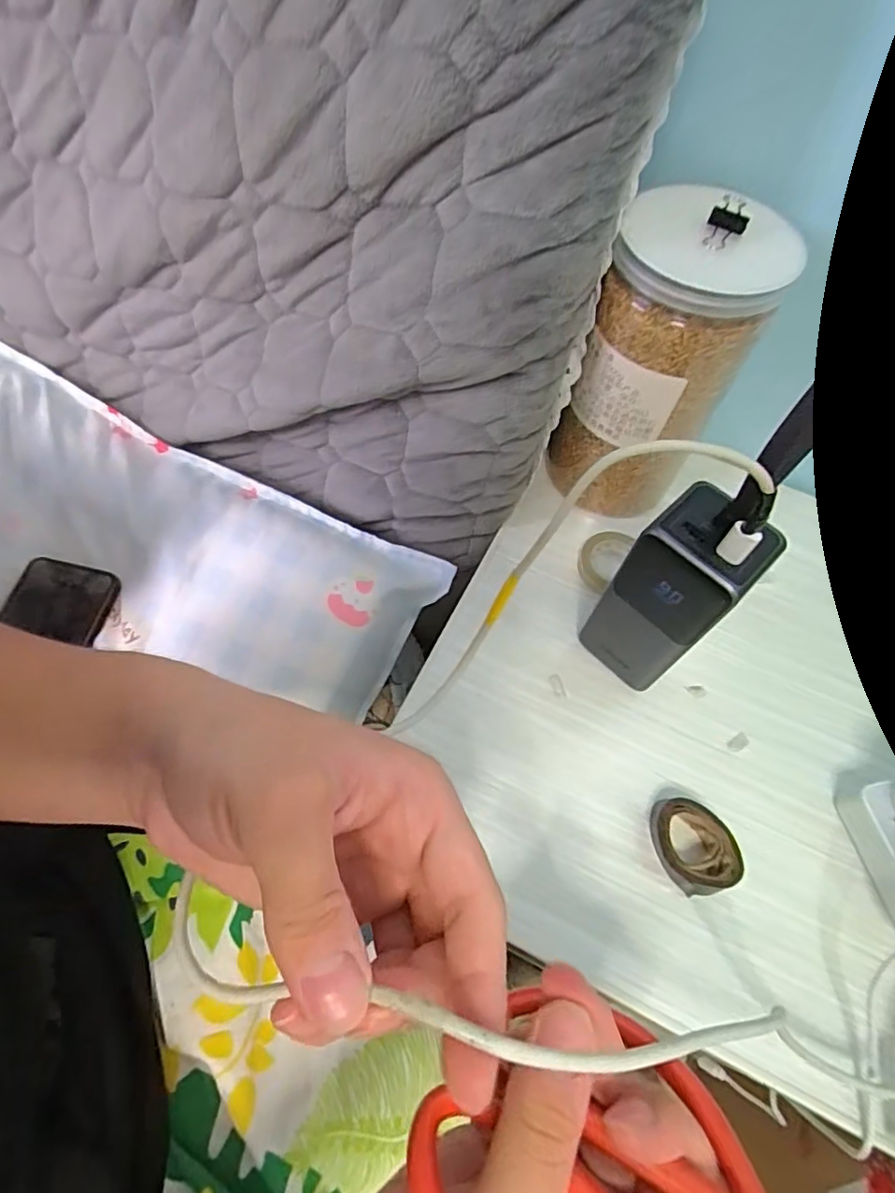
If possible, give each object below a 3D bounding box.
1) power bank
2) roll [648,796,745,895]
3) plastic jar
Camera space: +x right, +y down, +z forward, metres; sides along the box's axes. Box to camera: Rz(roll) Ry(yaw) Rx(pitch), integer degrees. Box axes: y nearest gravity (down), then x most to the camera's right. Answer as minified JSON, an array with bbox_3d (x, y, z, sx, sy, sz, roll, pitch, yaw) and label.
[{"bbox_3d":[0.121,0.004,0.326,0.056,0.137,0.046,37,65,15],"label":"power bank"},{"bbox_3d":[0.134,0.137,0.320,0.041,0.018,0.048,-7,62,-8],"label":"roll"},{"bbox_3d":[0.132,-0.140,0.365,0.084,0.183,0.081,2,61,-3],"label":"plastic jar"}]

